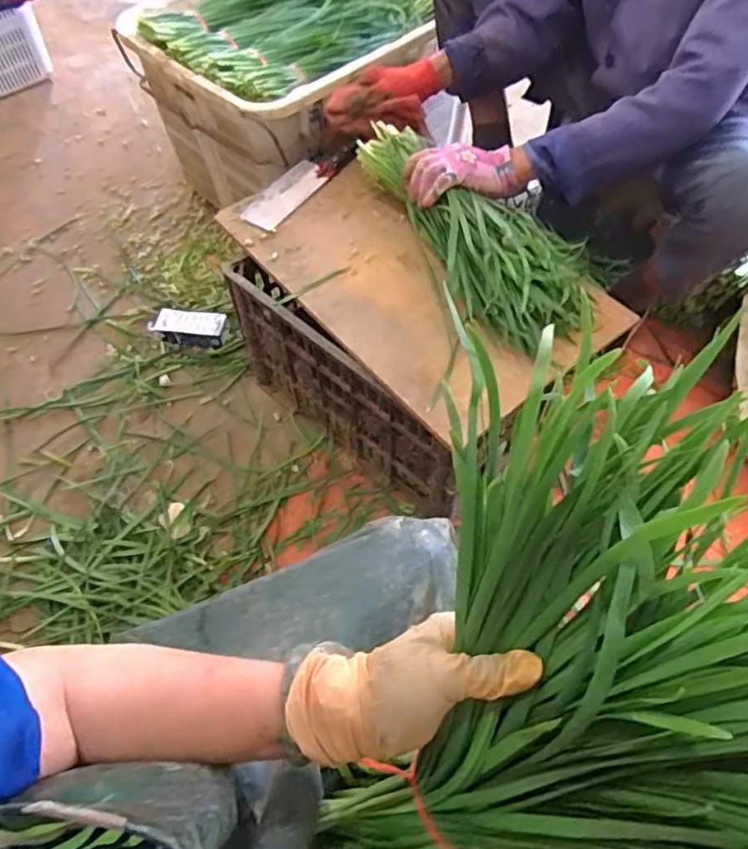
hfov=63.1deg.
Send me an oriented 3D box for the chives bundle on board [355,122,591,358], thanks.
[{"bbox_3d":[0.132,-0.271,0.863,0.154,0.116,0.452,-17,59,-10],"label":"chives bundle on board"}]

